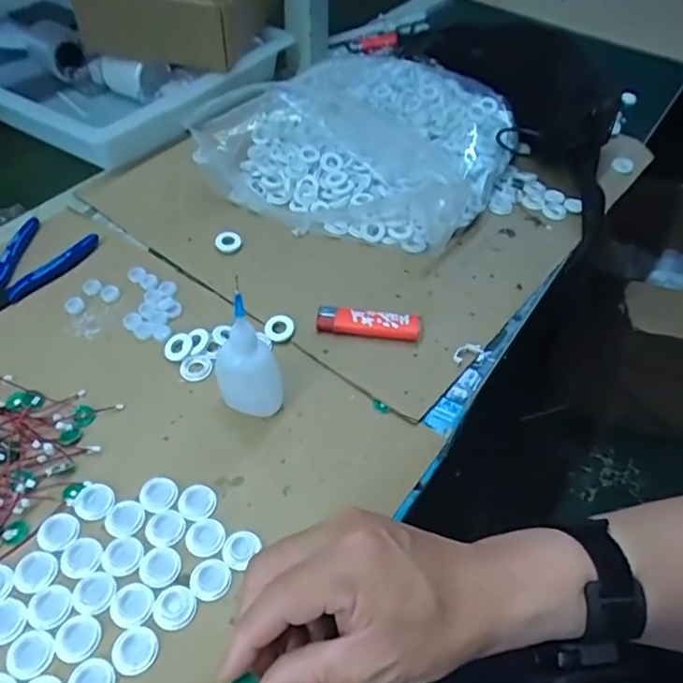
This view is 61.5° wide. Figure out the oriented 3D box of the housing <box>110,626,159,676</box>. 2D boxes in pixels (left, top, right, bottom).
[{"bbox_3d":[-0.110,0.164,0.305,0.022,0.004,0.022,2,48,-3],"label":"housing"}]

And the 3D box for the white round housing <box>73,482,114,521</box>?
[{"bbox_3d":[-0.152,0.098,0.355,0.023,0.004,0.023,2,48,-3],"label":"white round housing"}]

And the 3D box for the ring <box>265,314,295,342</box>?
[{"bbox_3d":[-0.049,-0.010,0.448,0.022,0.005,0.025,-43,70,-16],"label":"ring"}]

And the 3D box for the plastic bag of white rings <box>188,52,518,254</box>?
[{"bbox_3d":[0.038,-0.217,0.589,0.249,0.085,0.292,27,52,19],"label":"plastic bag of white rings"}]

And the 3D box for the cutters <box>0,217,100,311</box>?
[{"bbox_3d":[-0.253,-0.060,0.480,0.068,0.011,0.117,6,48,1],"label":"cutters"}]

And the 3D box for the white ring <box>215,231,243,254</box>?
[{"bbox_3d":[-0.101,-0.089,0.514,0.023,0.011,0.023,2,48,-3],"label":"white ring"}]

